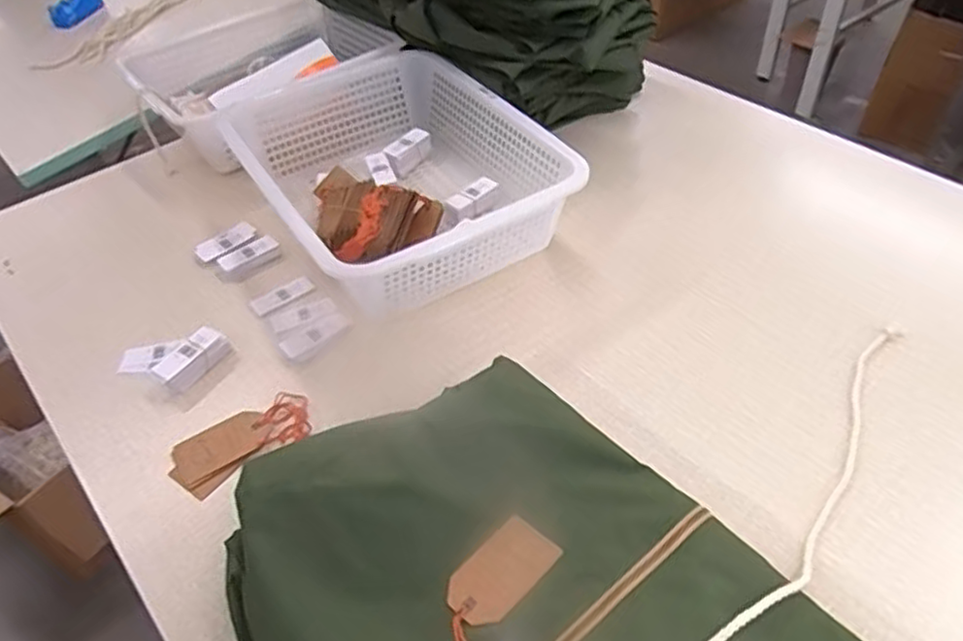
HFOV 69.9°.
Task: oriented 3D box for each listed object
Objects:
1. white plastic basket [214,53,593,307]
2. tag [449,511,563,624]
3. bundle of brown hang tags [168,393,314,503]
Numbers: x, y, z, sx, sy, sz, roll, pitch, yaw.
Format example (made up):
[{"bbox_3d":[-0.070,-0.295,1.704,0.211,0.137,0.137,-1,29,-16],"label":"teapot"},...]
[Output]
[{"bbox_3d":[-0.128,-0.208,0.991,0.355,0.134,0.476,-26,50,-21],"label":"white plastic basket"},{"bbox_3d":[0.016,0.216,0.592,0.057,0.005,0.099,34,56,31],"label":"tag"},{"bbox_3d":[-0.264,0.129,0.759,0.151,0.011,0.070,-31,52,-25],"label":"bundle of brown hang tags"}]

